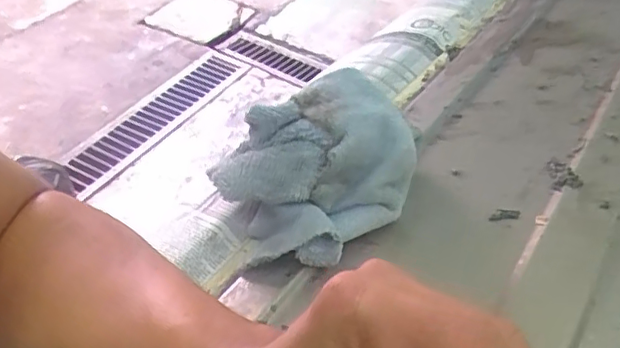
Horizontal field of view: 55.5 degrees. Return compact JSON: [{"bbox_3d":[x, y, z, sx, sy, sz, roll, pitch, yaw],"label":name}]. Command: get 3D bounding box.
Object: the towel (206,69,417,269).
[{"bbox_3d":[-0.001,-0.010,0.403,0.121,0.086,0.123,-21,47,-20],"label":"towel"}]

